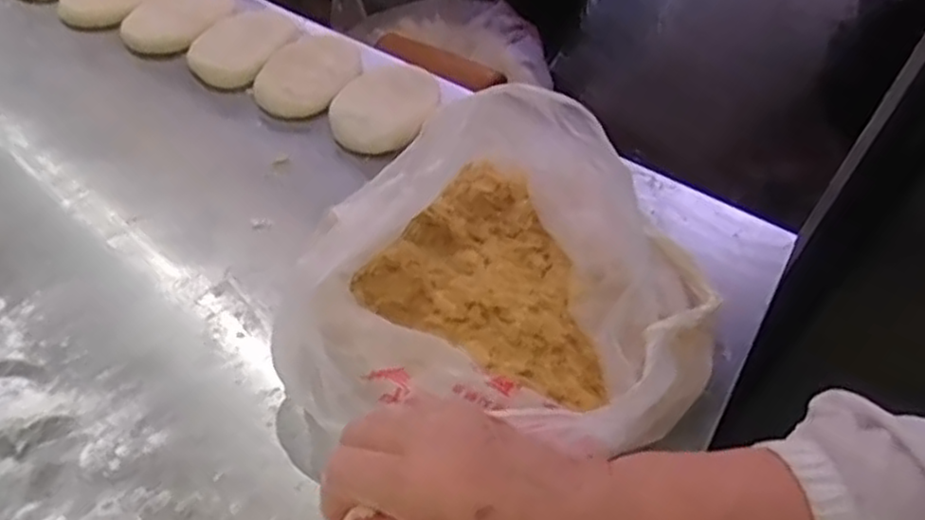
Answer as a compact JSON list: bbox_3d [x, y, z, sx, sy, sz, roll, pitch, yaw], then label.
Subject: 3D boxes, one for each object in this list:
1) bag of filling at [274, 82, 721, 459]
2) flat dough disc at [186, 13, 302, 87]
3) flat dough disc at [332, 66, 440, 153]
[{"bbox_3d":[0.035,0.005,0.467,0.237,0.098,0.208,5,55,4],"label":"bag of filling"},{"bbox_3d":[-0.196,-0.197,0.673,0.071,0.018,0.100,32,59,19],"label":"flat dough disc"},{"bbox_3d":[-0.060,-0.132,0.631,0.102,0.025,0.069,-34,62,-24],"label":"flat dough disc"}]

